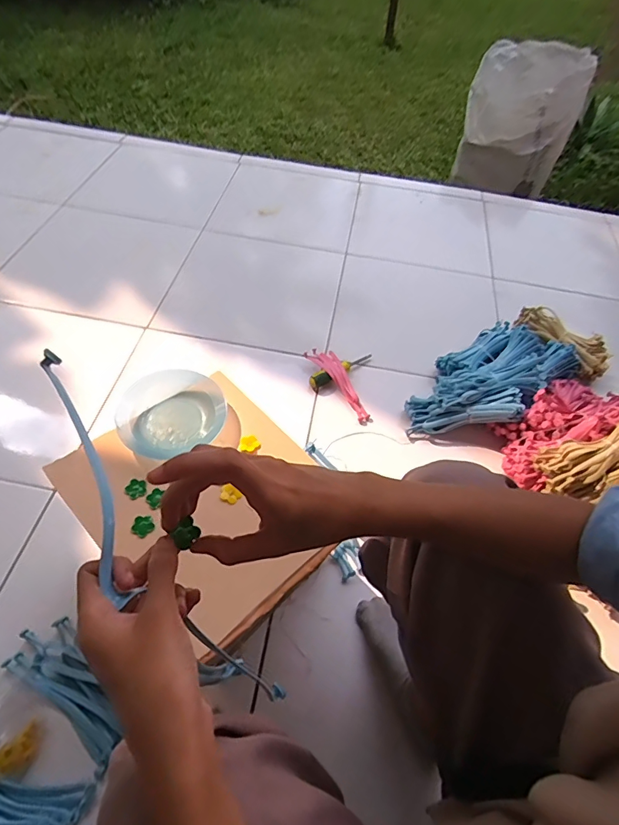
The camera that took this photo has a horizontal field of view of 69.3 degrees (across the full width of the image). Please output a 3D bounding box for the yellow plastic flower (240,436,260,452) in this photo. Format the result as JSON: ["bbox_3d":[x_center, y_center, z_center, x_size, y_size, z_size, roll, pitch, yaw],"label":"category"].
[{"bbox_3d":[-0.074,0.039,0.552,0.024,0.008,0.021,-4,55,-8],"label":"yellow plastic flower"}]

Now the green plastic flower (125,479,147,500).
[{"bbox_3d":[-0.194,0.085,0.499,0.023,0.005,0.023,3,55,-4],"label":"green plastic flower"}]

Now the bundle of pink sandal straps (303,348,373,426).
[{"bbox_3d":[0.071,-0.063,0.922,0.055,0.026,0.205,-26,61,-22],"label":"bundle of pink sandal straps"}]

